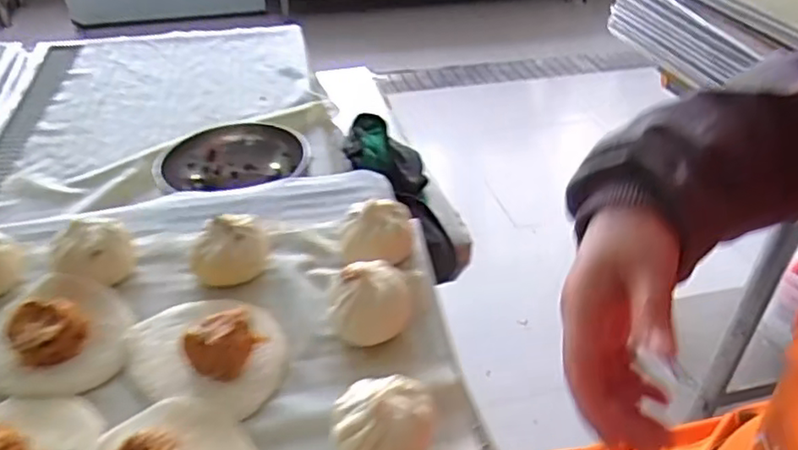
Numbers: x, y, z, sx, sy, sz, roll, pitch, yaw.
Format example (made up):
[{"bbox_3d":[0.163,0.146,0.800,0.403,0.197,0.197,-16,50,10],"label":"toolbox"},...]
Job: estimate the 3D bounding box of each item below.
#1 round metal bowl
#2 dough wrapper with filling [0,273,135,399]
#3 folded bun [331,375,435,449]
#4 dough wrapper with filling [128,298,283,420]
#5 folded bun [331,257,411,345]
[{"bbox_3d":[-0.167,-0.053,0.658,0.144,0.057,0.144,1,37,-1],"label":"round metal bowl"},{"bbox_3d":[-0.226,0.065,0.409,0.095,0.031,0.087,-1,37,-3],"label":"dough wrapper with filling"},{"bbox_3d":[-0.008,0.110,0.342,0.053,0.042,0.051,0,40,-6],"label":"folded bun"},{"bbox_3d":[-0.122,0.068,0.404,0.106,0.032,0.086,9,38,10],"label":"dough wrapper with filling"},{"bbox_3d":[-0.018,0.051,0.420,0.052,0.046,0.046,-2,40,-9],"label":"folded bun"}]

